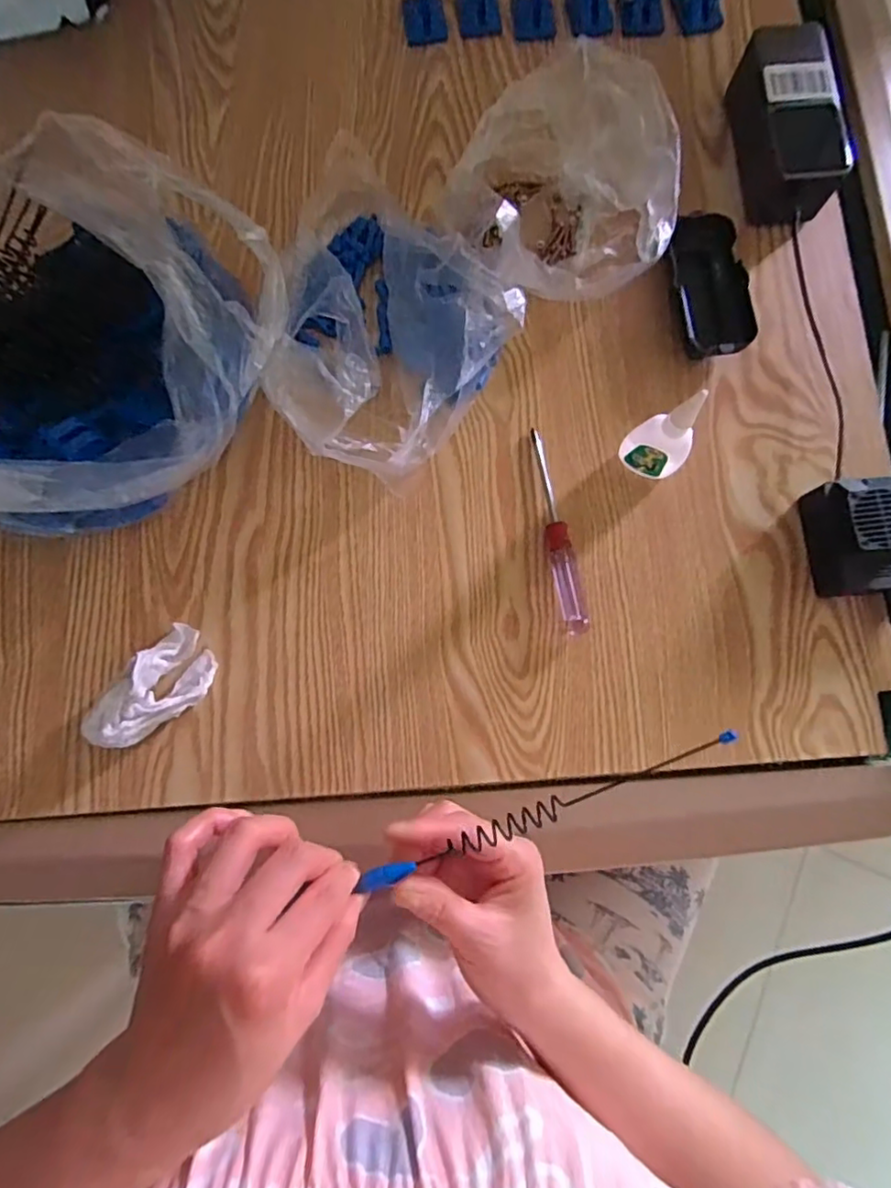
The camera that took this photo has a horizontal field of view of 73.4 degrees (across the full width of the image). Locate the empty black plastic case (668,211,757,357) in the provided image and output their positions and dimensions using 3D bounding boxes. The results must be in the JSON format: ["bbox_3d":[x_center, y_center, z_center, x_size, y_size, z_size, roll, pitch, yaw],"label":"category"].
[{"bbox_3d":[0.196,-0.225,0.445,0.048,0.025,0.109,-4,80,-1],"label":"empty black plastic case"}]

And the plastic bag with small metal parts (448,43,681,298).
[{"bbox_3d":[0.081,-0.304,0.438,0.157,0.073,0.167,-1,80,0],"label":"plastic bag with small metal parts"}]

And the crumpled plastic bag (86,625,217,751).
[{"bbox_3d":[-0.192,0.065,0.390,0.045,0.040,0.091,35,82,6],"label":"crumpled plastic bag"}]

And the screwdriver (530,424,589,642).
[{"bbox_3d":[0.077,-0.045,0.422,0.018,0.014,0.149,-13,80,-2],"label":"screwdriver"}]

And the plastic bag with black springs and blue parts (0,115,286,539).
[{"bbox_3d":[-0.232,-0.180,0.362,0.253,0.178,0.259,-18,80,-3],"label":"plastic bag with black springs and blue parts"}]

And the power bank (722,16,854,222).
[{"bbox_3d":[0.262,-0.353,0.457,0.059,0.054,0.137,-7,80,-1],"label":"power bank"}]

